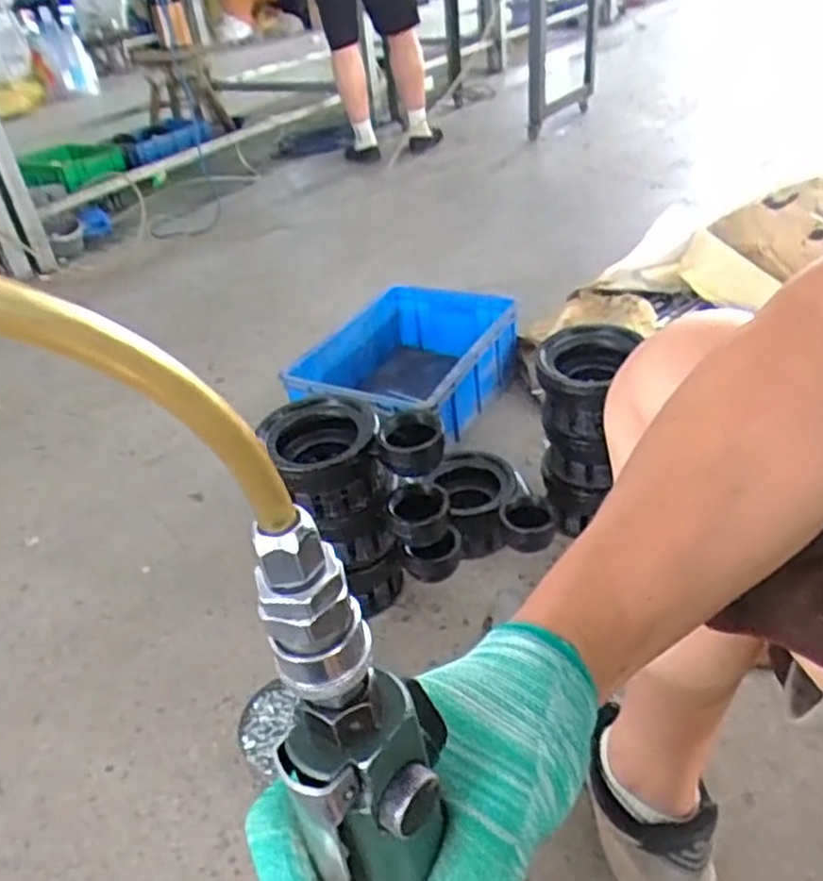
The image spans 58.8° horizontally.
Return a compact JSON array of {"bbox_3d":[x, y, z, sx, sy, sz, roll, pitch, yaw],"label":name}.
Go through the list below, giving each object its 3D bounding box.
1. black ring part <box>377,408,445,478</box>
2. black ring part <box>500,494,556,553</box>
[{"bbox_3d":[-0.001,0.005,0.834,0.074,0.050,0.077,-8,34,-1],"label":"black ring part"},{"bbox_3d":[0.154,0.112,0.975,0.072,0.047,0.075,-5,34,4],"label":"black ring part"}]

